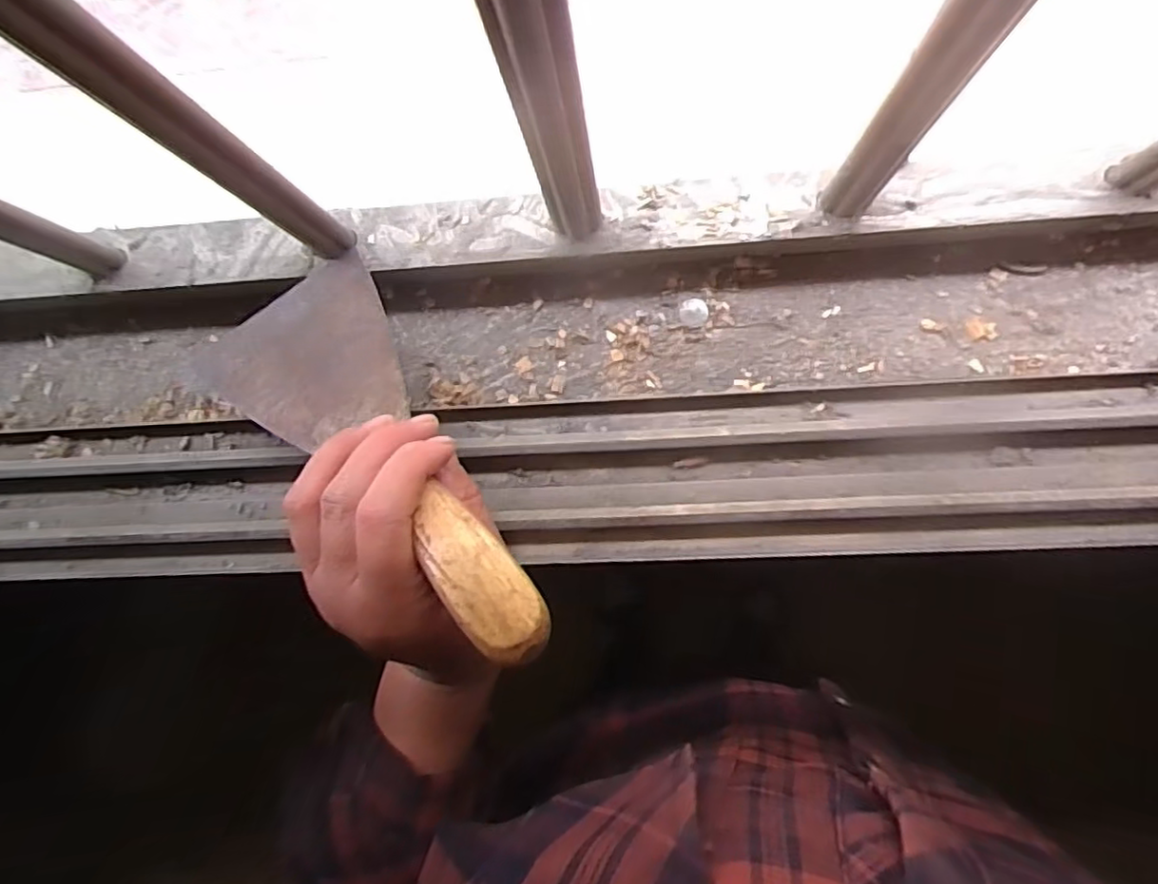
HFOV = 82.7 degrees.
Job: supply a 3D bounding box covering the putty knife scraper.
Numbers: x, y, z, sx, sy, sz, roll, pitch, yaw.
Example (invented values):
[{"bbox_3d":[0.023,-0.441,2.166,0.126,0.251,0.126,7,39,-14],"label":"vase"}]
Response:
[{"bbox_3d":[-0.082,-0.001,0.270,0.083,0.018,0.220,-47,61,1],"label":"putty knife scraper"}]

